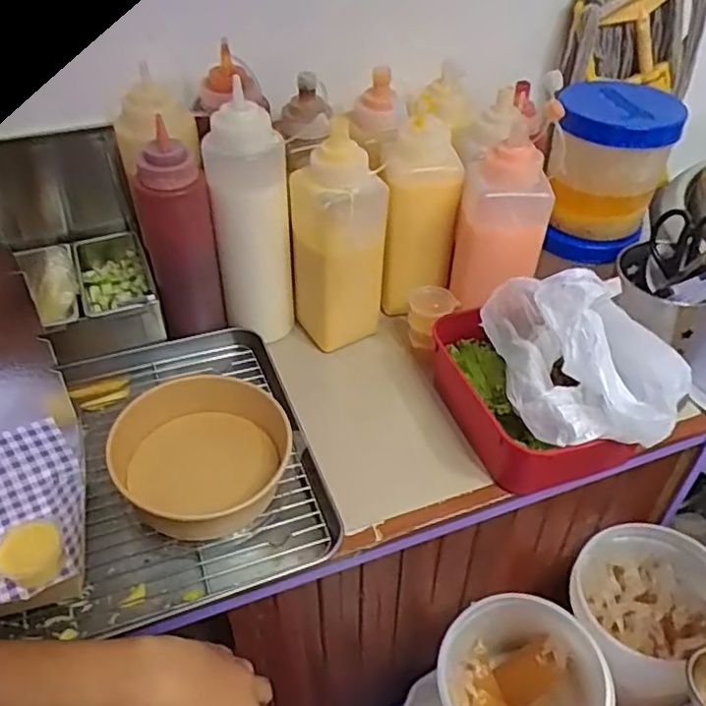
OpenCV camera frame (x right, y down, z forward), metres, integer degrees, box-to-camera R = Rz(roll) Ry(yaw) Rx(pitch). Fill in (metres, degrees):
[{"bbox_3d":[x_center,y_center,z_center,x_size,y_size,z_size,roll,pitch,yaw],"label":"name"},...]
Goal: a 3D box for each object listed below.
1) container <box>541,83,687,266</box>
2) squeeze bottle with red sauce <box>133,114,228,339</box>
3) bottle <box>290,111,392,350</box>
[{"bbox_3d":[0.252,-0.176,0.637,0.110,0.152,0.096,13,43,14],"label":"container"},{"bbox_3d":[-0.177,-0.110,0.634,0.062,0.207,0.056,-25,48,-26],"label":"squeeze bottle with red sauce"},{"bbox_3d":[-0.017,-0.110,0.659,0.088,0.228,0.068,-10,43,-12],"label":"bottle"}]

